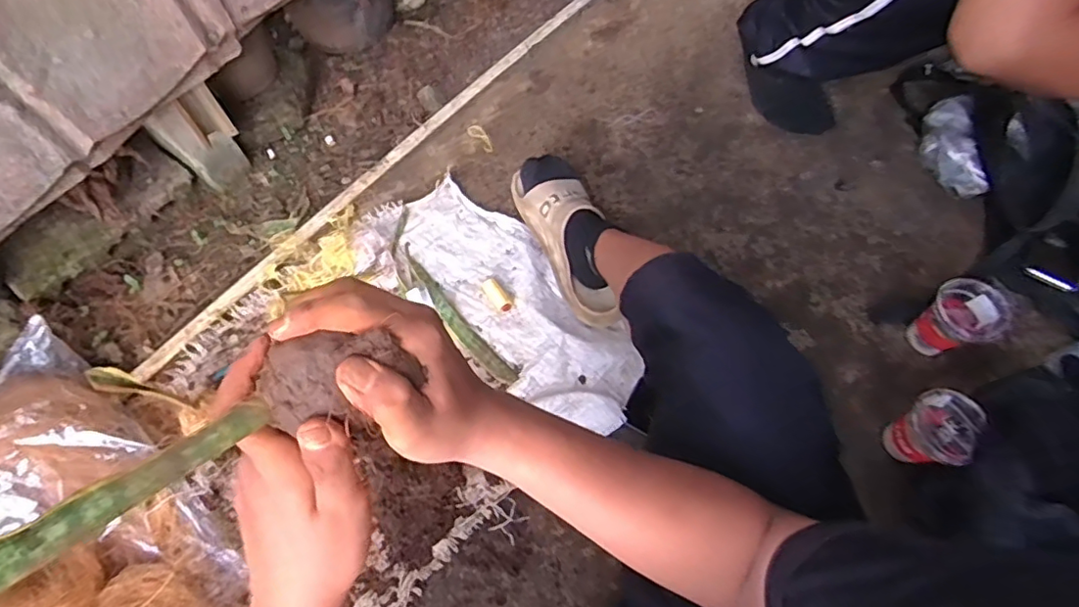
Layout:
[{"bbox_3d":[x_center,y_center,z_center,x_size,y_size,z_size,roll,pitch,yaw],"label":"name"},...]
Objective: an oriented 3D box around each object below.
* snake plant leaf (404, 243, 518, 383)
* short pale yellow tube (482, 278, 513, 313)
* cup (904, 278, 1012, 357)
[{"bbox_3d":[-0.135,0.015,0.897,0.032,0.014,0.284,-37,71,-16],"label":"snake plant leaf"},{"bbox_3d":[-0.065,-0.011,0.911,0.025,0.023,0.066,-32,70,-14],"label":"short pale yellow tube"},{"bbox_3d":[0.598,0.028,0.849,0.082,0.122,0.090,0,65,-1],"label":"cup"}]

